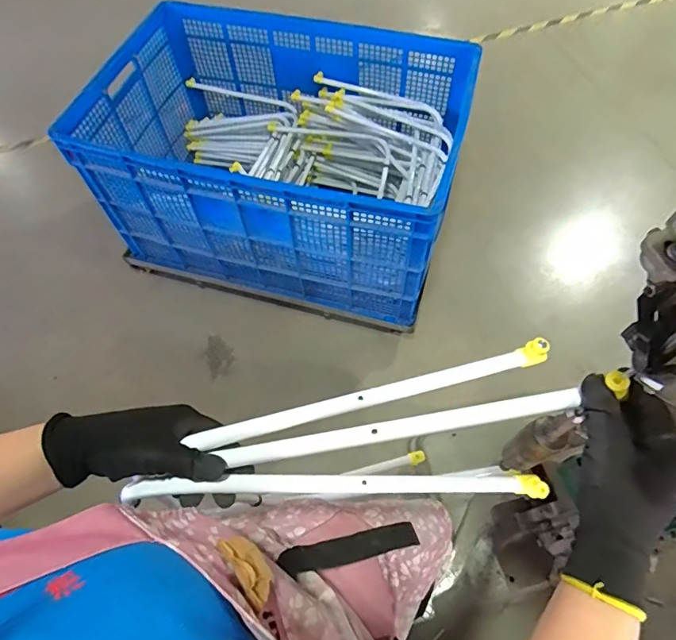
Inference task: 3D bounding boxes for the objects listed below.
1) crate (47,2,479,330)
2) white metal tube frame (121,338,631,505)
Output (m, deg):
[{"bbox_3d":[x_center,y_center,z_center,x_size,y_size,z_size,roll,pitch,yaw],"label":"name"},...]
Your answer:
[{"bbox_3d":[-0.176,-0.497,1.504,1.054,0.613,0.692,10,62,8],"label":"crate"},{"bbox_3d":[0.029,0.114,0.425,0.393,0.161,0.126,-8,61,-11],"label":"white metal tube frame"}]

